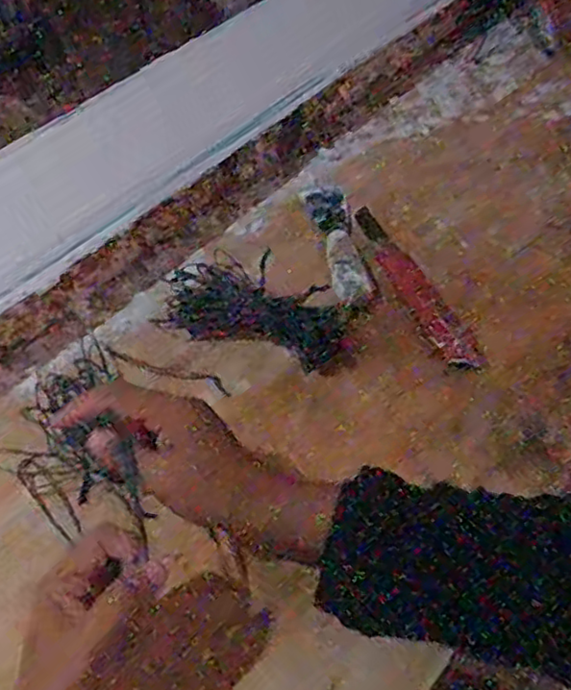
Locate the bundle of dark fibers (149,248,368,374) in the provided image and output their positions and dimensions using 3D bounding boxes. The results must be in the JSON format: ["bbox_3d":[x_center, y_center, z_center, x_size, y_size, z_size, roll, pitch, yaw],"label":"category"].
[{"bbox_3d":[-0.023,-0.030,0.549,0.160,0.031,0.073,16,55,19],"label":"bundle of dark fibers"}]

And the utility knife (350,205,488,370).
[{"bbox_3d":[0.105,-0.053,0.568,0.030,0.012,0.202,-20,52,-10],"label":"utility knife"}]

